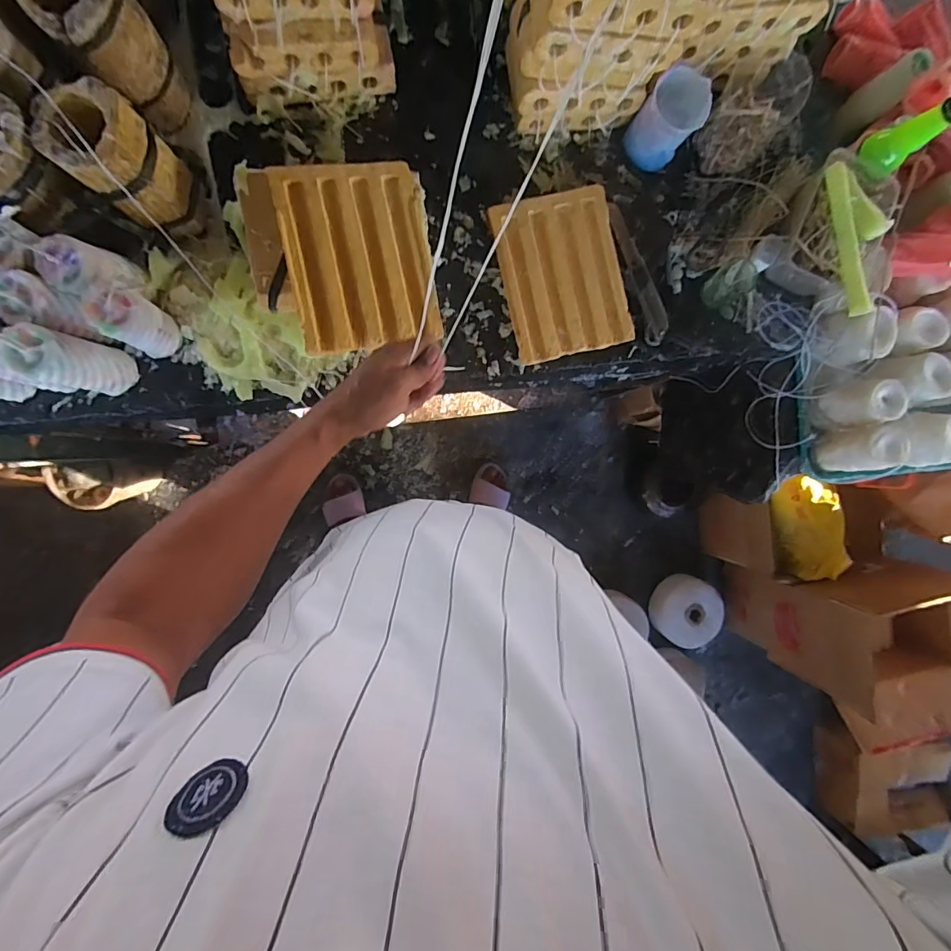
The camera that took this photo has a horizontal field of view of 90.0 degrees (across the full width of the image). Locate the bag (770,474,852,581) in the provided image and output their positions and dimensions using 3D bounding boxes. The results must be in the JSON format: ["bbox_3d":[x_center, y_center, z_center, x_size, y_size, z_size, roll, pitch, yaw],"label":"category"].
[{"bbox_3d":[0.819,0.133,1.162,0.155,0.091,0.253,-1,92,-8],"label":"bag"}]

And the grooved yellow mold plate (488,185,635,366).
[{"bbox_3d":[0.122,-0.273,0.650,0.166,0.016,0.206,-14,94,-8],"label":"grooved yellow mold plate"}]

